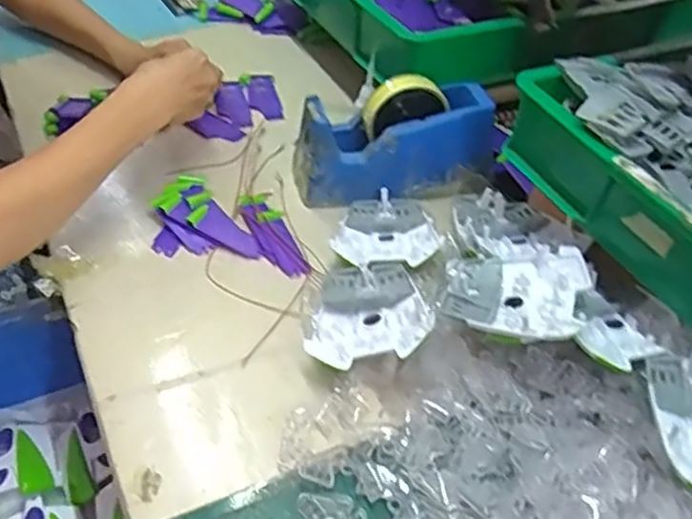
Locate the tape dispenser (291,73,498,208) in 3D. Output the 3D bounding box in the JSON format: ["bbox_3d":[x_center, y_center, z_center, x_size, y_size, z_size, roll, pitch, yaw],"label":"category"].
[{"bbox_3d":[0.054,-0.122,0.693,0.202,0.098,0.072,-6,46,-13],"label":"tape dispenser"}]

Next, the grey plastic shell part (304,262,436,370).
[{"bbox_3d":[0.017,0.042,0.568,0.096,0.045,0.109,2,45,-5],"label":"grey plastic shell part"}]

